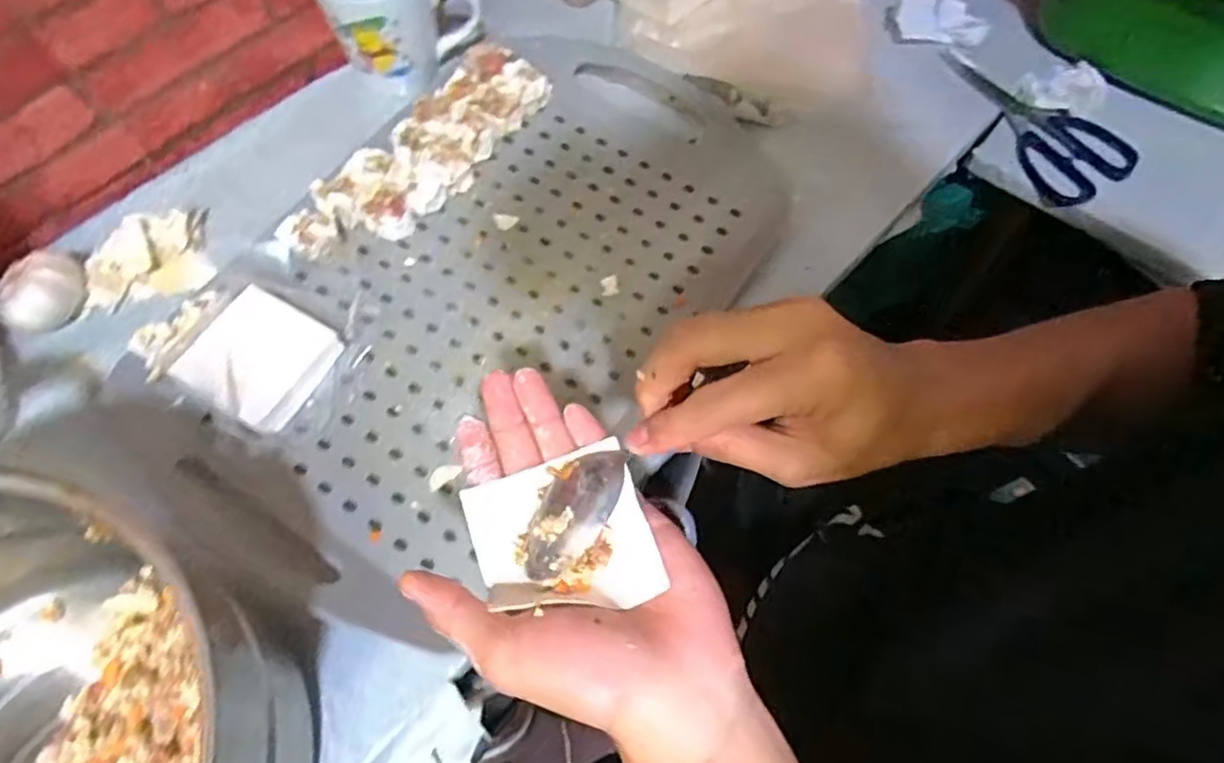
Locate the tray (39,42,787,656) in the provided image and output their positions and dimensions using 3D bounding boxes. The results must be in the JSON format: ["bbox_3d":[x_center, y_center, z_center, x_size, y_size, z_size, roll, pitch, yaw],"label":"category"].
[{"bbox_3d":[-0.091,-0.062,0.467,0.262,0.030,0.476,34,68,12],"label":"tray"}]

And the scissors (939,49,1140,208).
[{"bbox_3d":[0.336,-0.212,0.554,0.174,0.013,0.072,41,70,15],"label":"scissors"}]

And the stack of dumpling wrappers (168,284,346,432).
[{"bbox_3d":[-0.228,-0.016,0.438,0.075,0.018,0.078,26,67,9],"label":"stack of dumpling wrappers"}]

